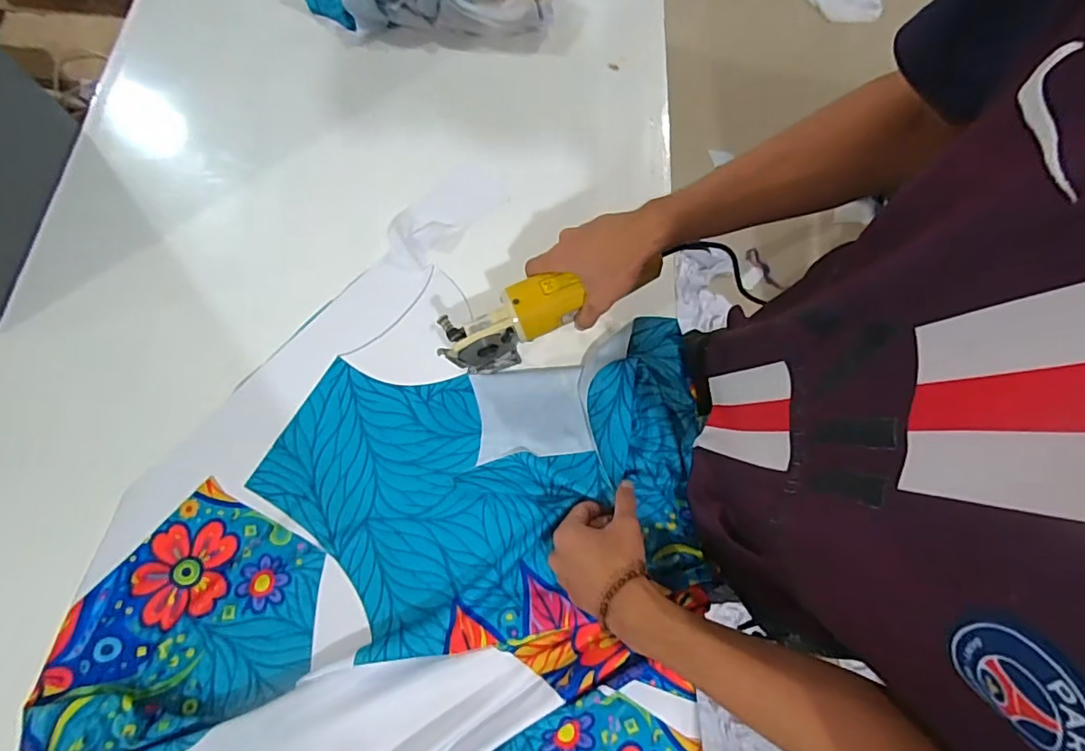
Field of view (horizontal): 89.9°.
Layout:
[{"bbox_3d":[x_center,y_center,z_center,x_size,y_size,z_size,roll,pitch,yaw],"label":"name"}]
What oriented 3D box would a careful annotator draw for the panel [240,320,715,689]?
[{"bbox_3d":[-0.064,0.105,0.562,0.435,0.025,0.356,3,69,1],"label":"panel"}]

